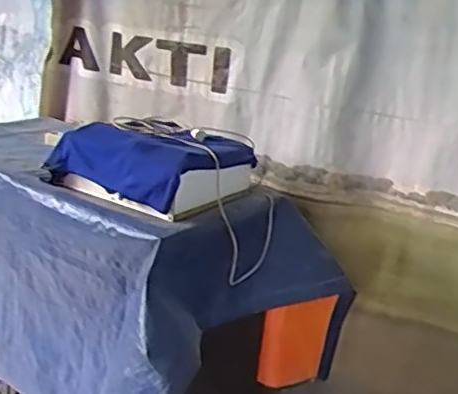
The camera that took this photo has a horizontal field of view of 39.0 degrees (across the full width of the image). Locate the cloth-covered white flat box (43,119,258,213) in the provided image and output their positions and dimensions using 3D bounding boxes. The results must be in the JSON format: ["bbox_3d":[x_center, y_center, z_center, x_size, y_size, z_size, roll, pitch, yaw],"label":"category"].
[{"bbox_3d":[-0.213,-0.115,1.858,0.427,0.141,0.428,19,21,32],"label":"cloth-covered white flat box"}]

